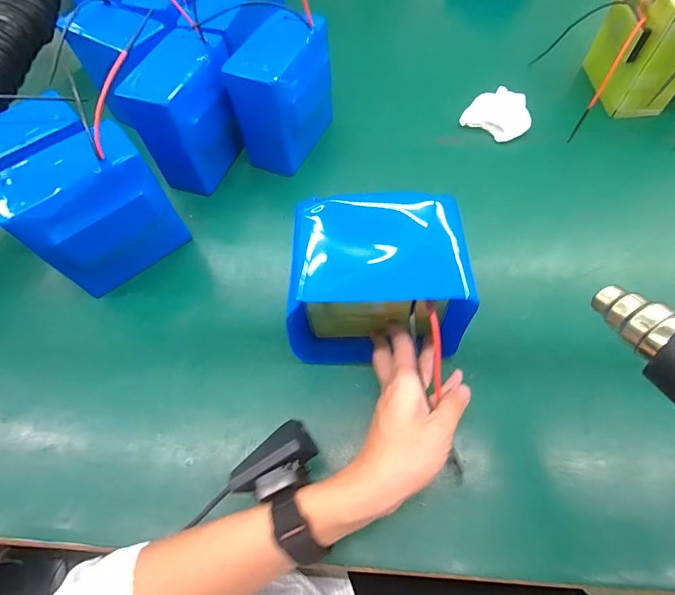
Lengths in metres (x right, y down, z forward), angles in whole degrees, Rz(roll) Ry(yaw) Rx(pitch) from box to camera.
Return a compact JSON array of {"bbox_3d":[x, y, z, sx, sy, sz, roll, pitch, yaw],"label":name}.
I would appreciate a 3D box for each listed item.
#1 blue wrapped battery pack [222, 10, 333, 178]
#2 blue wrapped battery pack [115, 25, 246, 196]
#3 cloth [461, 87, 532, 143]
[{"bbox_3d":[-0.071,-0.268,0.518,0.084,0.147,0.140,21,66,14],"label":"blue wrapped battery pack"},{"bbox_3d":[-0.187,-0.242,0.517,0.089,0.155,0.137,23,66,14],"label":"blue wrapped battery pack"},{"bbox_3d":[0.246,-0.278,0.571,0.090,0.025,0.074,36,70,19],"label":"cloth"}]

